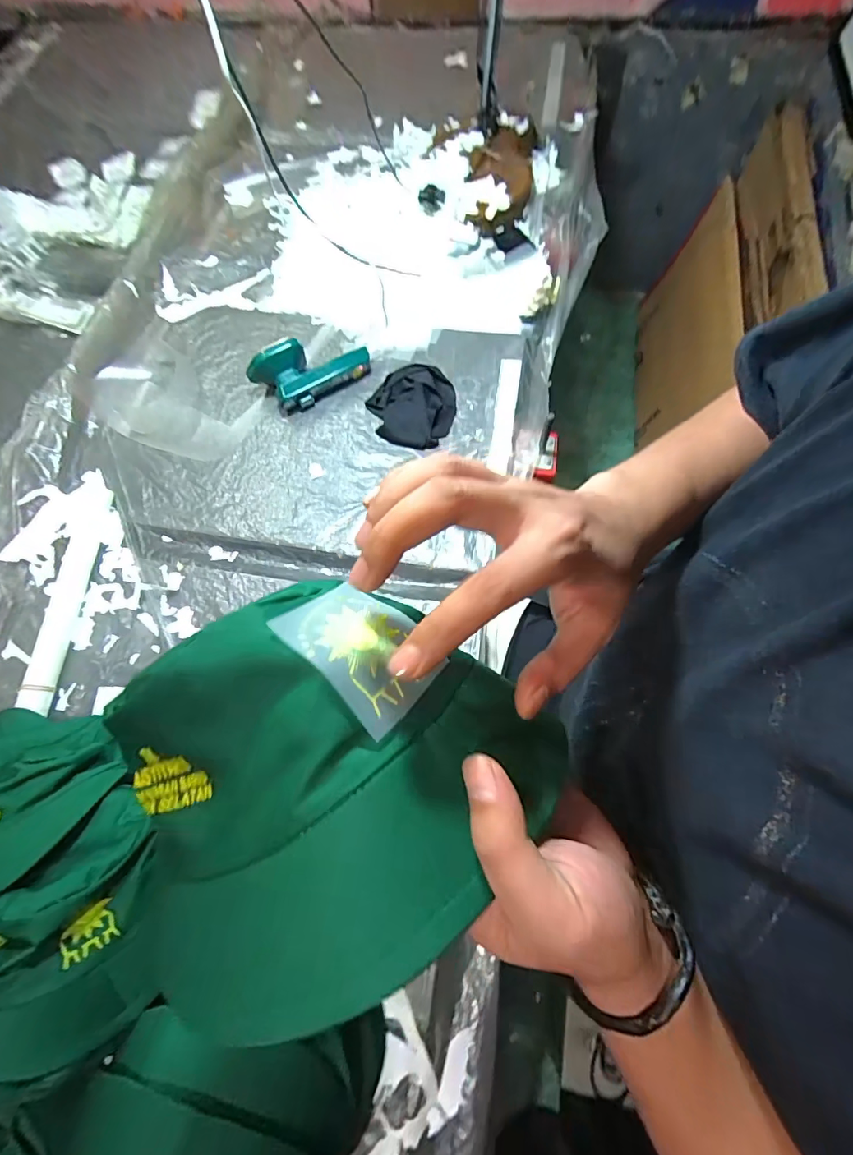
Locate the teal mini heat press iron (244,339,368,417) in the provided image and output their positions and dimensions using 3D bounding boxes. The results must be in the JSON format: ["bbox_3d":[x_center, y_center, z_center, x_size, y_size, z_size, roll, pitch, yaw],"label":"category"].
[{"bbox_3d":[-0.184,-0.337,0.739,0.178,0.078,0.077,-31,71,-9],"label":"teal mini heat press iron"}]

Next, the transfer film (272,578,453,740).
[{"bbox_3d":[-0.026,0.029,0.201,0.064,0.006,0.052,41,44,9],"label":"transfer film"}]

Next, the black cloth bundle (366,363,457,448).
[{"bbox_3d":[-0.022,-0.277,0.729,0.134,0.033,0.140,-1,69,2],"label":"black cloth bundle"}]

